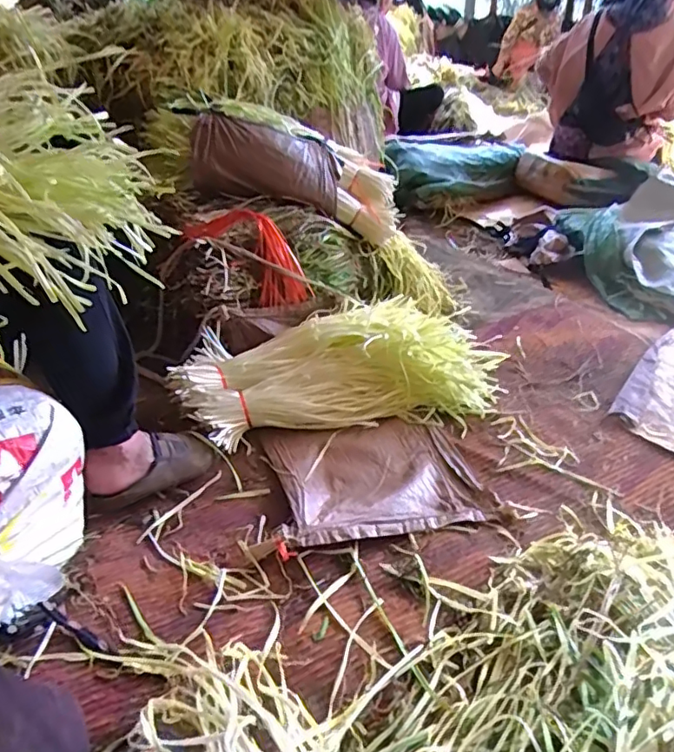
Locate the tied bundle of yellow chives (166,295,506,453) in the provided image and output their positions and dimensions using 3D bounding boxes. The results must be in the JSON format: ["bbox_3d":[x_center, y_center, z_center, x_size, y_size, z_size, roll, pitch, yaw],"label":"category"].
[{"bbox_3d":[0.002,-0.015,1.119,0.594,0.142,0.251,-9,35,-12],"label":"tied bundle of yellow chives"}]

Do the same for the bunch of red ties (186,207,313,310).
[{"bbox_3d":[-0.170,-0.249,1.199,0.279,0.106,0.103,43,36,-13],"label":"bunch of red ties"}]

